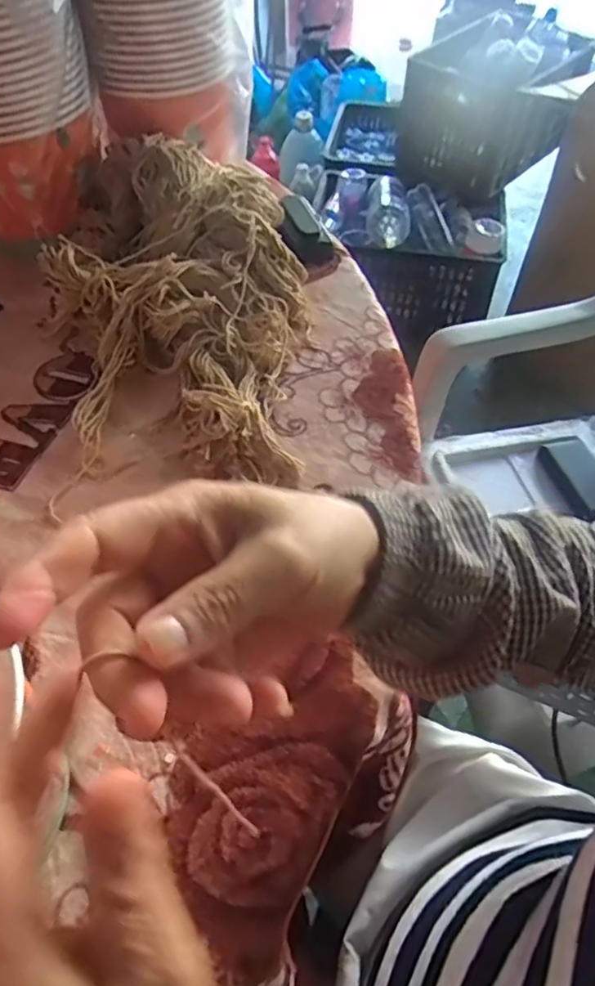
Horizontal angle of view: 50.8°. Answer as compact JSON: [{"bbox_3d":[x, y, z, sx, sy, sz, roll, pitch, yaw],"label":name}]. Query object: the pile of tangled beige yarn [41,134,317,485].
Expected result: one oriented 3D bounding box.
[{"bbox_3d":[-0.111,-0.177,0.568,0.239,0.094,0.351,-1,54,-1],"label":"pile of tangled beige yarn"}]

